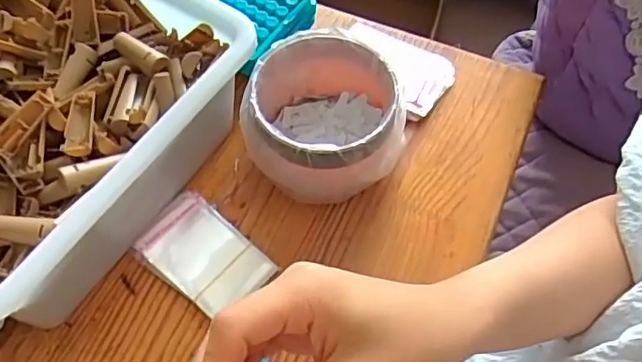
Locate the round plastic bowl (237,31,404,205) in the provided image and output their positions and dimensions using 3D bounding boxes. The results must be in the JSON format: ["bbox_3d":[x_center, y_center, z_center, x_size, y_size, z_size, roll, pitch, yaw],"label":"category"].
[{"bbox_3d":[-0.002,-0.048,0.504,0.116,0.088,0.118,0,58,0],"label":"round plastic bowl"}]

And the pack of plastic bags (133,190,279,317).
[{"bbox_3d":[-0.094,0.058,0.485,0.104,0.012,0.068,36,65,20],"label":"pack of plastic bags"}]

